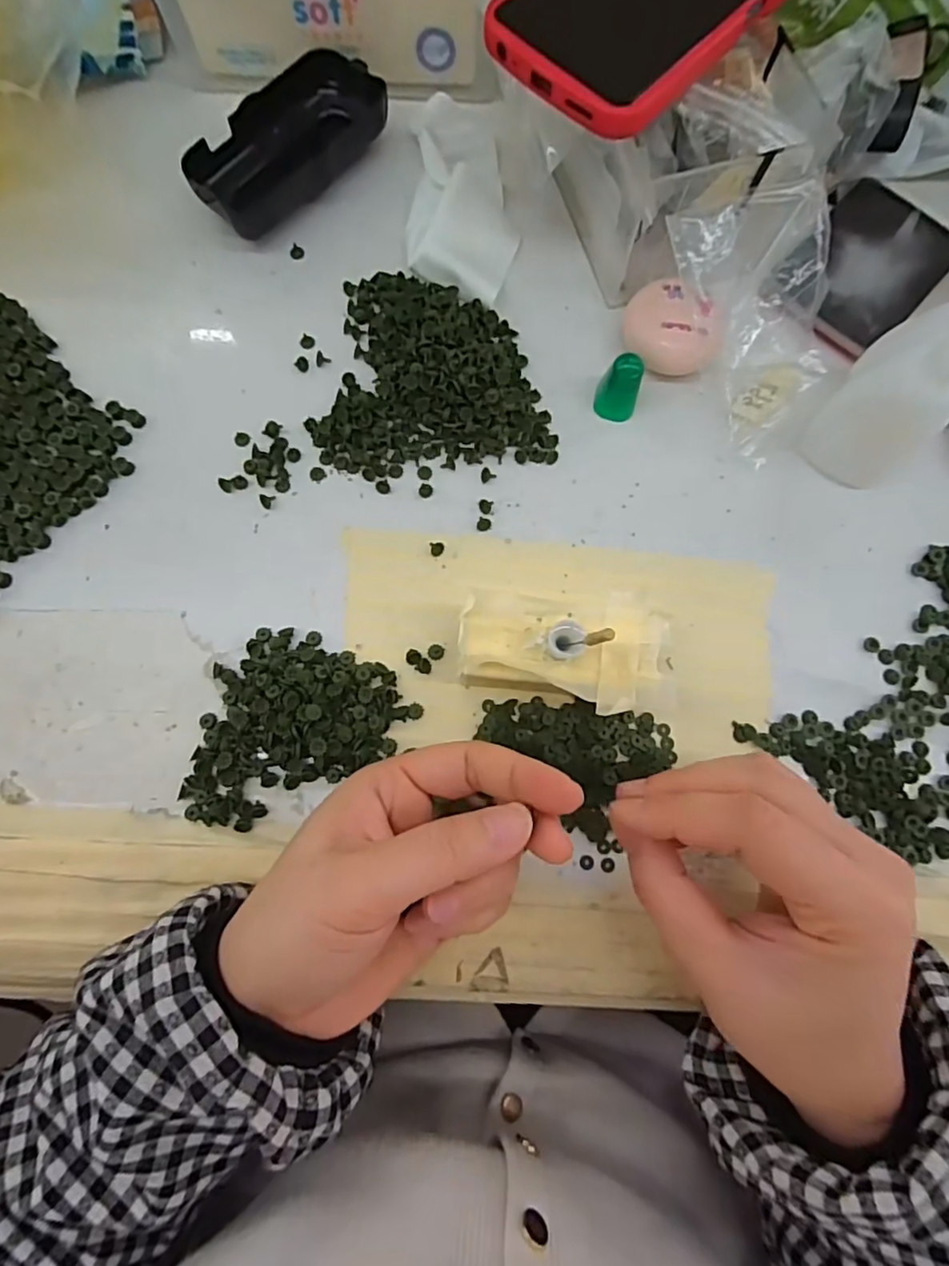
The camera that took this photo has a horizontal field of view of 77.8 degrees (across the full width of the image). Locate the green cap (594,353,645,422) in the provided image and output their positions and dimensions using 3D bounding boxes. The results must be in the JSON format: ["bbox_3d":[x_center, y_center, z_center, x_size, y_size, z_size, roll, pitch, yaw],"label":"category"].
[{"bbox_3d":[0.070,-0.117,0.283,0.019,0.029,0.015,23,79,4],"label":"green cap"}]

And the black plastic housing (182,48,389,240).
[{"bbox_3d":[-0.098,-0.255,0.308,0.051,0.022,0.108,43,81,7],"label":"black plastic housing"}]

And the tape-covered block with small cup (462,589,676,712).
[{"bbox_3d":[0.037,0.010,0.249,0.084,0.039,0.046,1,78,-1],"label":"tape-covered block with small cup"}]

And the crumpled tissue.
[{"bbox_3d":[-0.006,-0.232,0.310,0.055,0.013,0.123,1,78,-1],"label":"crumpled tissue"}]

